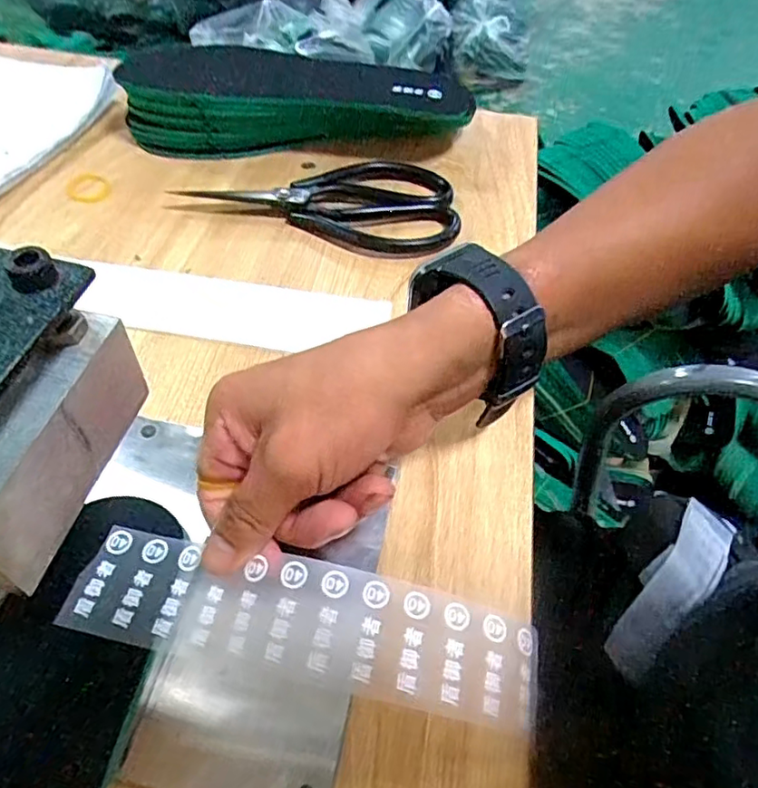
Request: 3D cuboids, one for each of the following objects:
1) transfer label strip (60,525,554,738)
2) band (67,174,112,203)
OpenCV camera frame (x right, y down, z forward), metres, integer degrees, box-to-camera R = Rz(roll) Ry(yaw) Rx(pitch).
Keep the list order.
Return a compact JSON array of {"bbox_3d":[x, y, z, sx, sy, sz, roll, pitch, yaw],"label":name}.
[{"bbox_3d":[-0.029,0.086,0.225,0.179,0.025,0.042,10,51,7],"label":"transfer label strip"},{"bbox_3d":[-0.200,-0.143,0.405,0.027,0.004,0.033,-22,56,-21],"label":"band"}]

